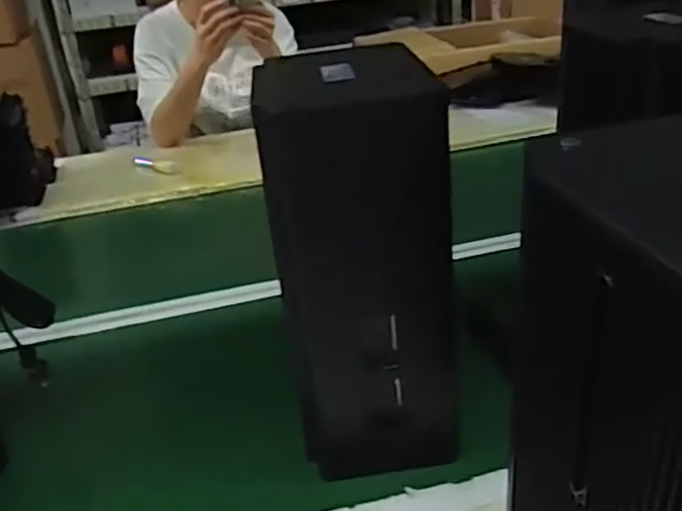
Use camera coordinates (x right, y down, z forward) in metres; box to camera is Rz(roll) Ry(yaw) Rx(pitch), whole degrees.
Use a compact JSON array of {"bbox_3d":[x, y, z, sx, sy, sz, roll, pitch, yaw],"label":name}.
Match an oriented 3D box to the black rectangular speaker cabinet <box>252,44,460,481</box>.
[{"bbox_3d":[0.024,-0.003,0.622,0.144,0.341,0.178,-4,27,4],"label":"black rectangular speaker cabinet"}]

